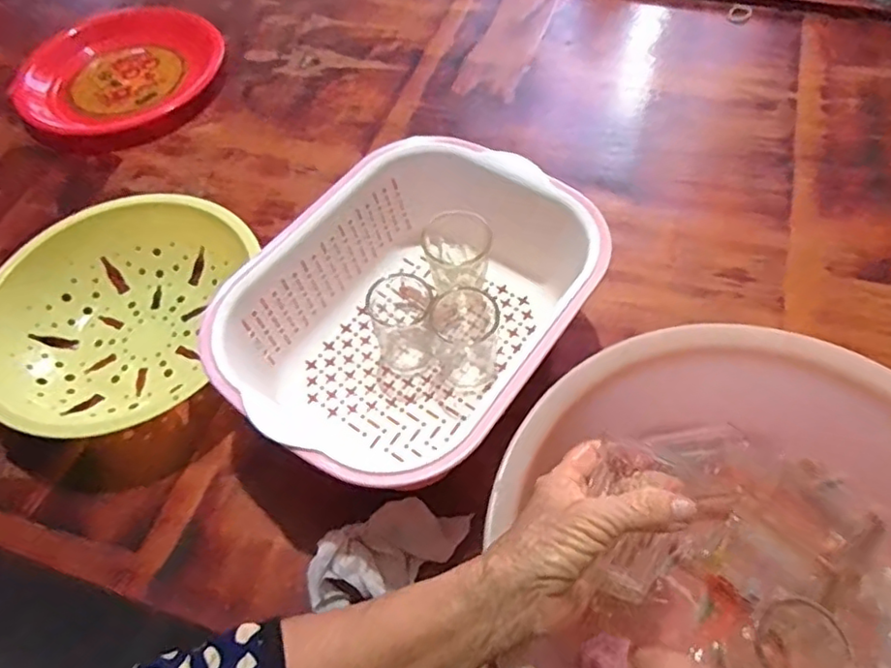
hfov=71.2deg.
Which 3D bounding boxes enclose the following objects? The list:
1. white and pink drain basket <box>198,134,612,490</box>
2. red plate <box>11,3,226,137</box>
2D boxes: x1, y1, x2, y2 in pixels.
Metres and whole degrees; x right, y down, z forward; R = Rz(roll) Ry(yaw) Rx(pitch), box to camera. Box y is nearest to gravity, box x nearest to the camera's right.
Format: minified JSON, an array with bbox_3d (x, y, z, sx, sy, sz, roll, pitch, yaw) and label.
[{"bbox_3d":[-0.020,-0.013,0.525,0.234,0.118,0.308,32,65,21],"label":"white and pink drain basket"},{"bbox_3d":[-0.432,-0.344,0.819,0.234,0.049,0.251,-2,58,3],"label":"red plate"}]

